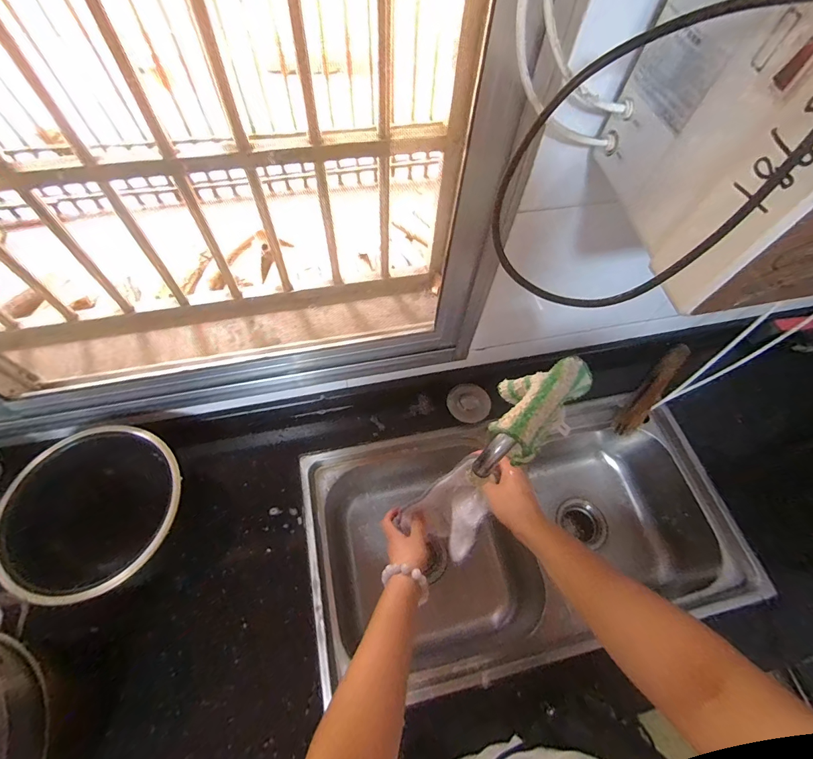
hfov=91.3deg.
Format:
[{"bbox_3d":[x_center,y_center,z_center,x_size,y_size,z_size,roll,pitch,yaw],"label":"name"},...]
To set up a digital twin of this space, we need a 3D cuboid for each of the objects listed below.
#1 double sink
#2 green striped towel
[{"bbox_3d":[0.203,0.291,0.777,0.728,0.205,0.390,-10,62,-8],"label":"double sink"},{"bbox_3d":[0.144,0.020,0.447,0.080,0.061,0.137,40,67,17],"label":"green striped towel"}]

